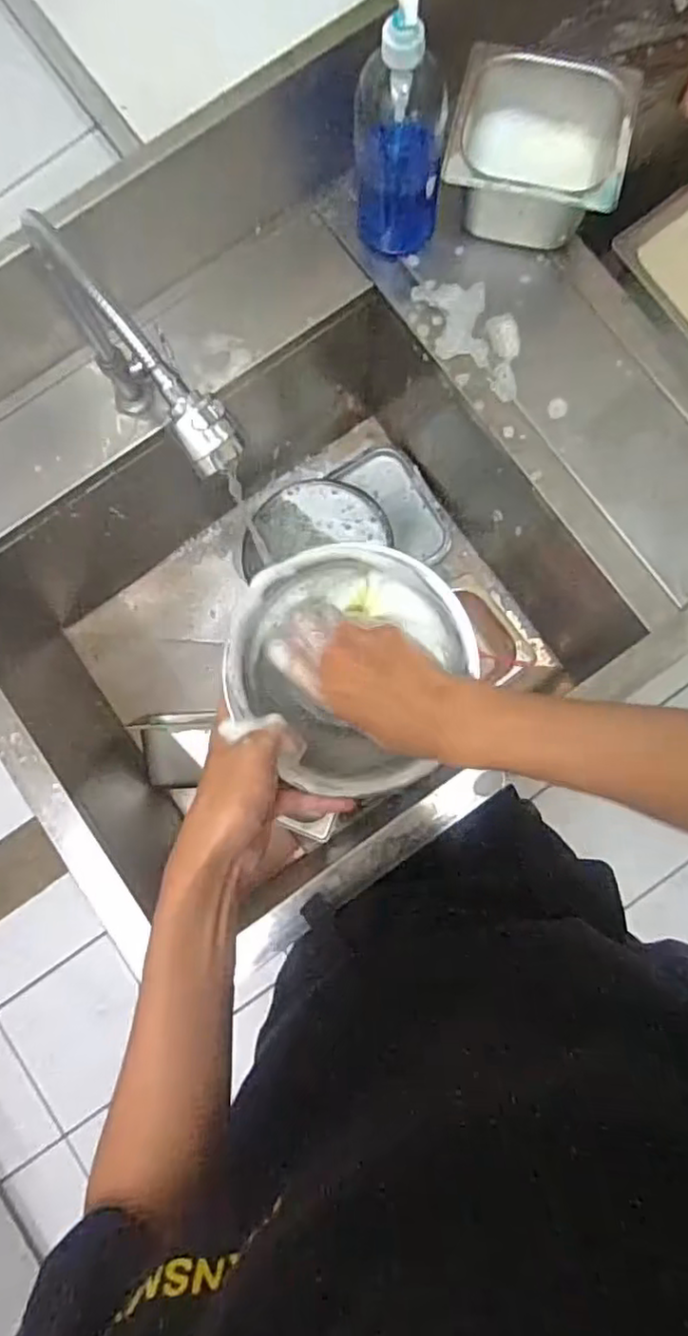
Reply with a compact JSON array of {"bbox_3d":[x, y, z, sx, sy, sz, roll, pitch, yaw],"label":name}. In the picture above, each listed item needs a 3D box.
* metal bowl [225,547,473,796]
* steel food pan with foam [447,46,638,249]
[{"bbox_3d":[0.007,-0.001,0.474,0.167,0.063,0.170,0,83,2],"label":"metal bowl"},{"bbox_3d":[0.206,-0.550,0.706,0.178,0.094,0.164,14,84,4],"label":"steel food pan with foam"}]

